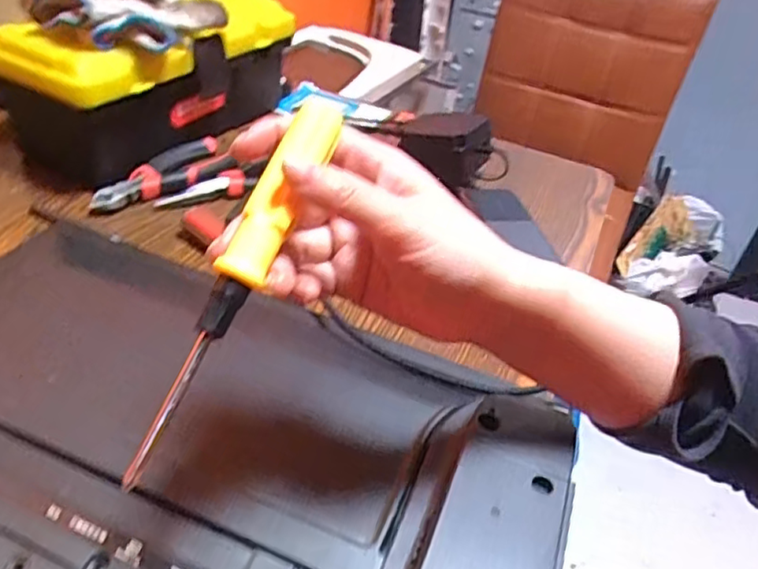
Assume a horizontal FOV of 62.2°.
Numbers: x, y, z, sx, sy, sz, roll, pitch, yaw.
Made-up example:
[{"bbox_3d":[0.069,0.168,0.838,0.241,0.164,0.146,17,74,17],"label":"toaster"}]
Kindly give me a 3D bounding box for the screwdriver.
[{"bbox_3d":[-0.053,-0.004,0.234,0.015,0.020,0.157,20,78,25],"label":"screwdriver"}]

